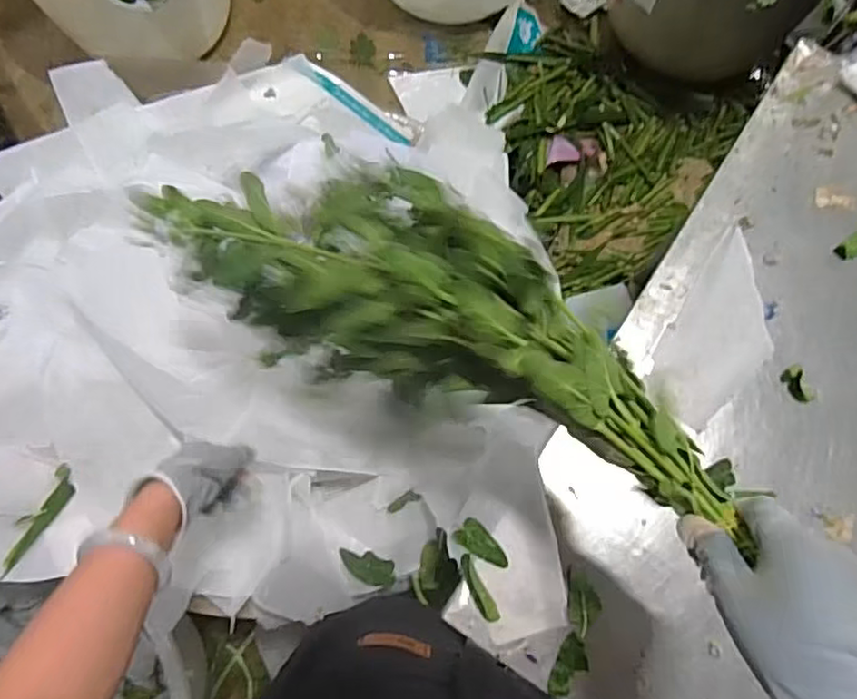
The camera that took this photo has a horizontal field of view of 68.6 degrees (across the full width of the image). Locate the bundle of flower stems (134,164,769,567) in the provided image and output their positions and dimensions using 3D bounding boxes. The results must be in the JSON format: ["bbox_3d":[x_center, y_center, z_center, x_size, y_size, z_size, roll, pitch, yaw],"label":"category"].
[{"bbox_3d":[0.022,-0.043,0.478,0.459,0.102,0.163,29,75,21],"label":"bundle of flower stems"}]

